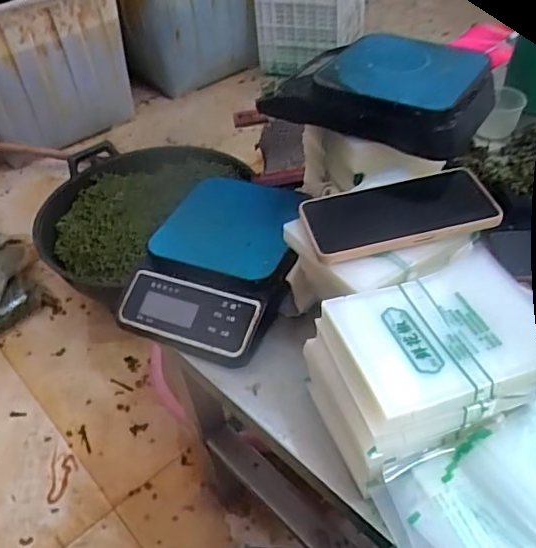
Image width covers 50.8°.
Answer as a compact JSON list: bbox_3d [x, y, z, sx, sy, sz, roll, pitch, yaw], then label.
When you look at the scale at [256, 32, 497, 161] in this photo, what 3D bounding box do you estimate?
[{"bbox_3d":[0.124,-0.197,0.596,0.227,0.051,0.147,21,49,26],"label":"scale"}]

